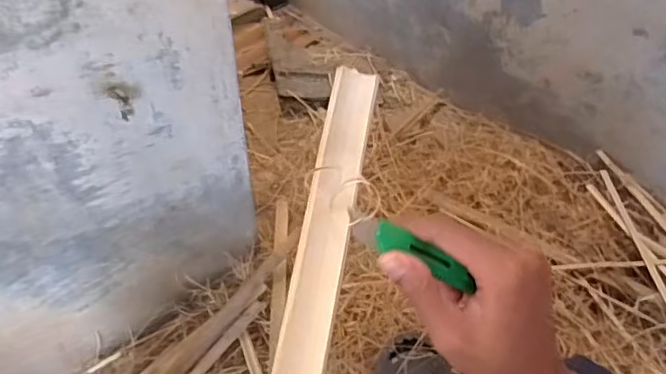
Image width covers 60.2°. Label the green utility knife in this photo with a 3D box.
[{"bbox_3d":[0.048,0.039,0.363,0.093,0.014,0.019,29,45,-22],"label":"green utility knife"}]

